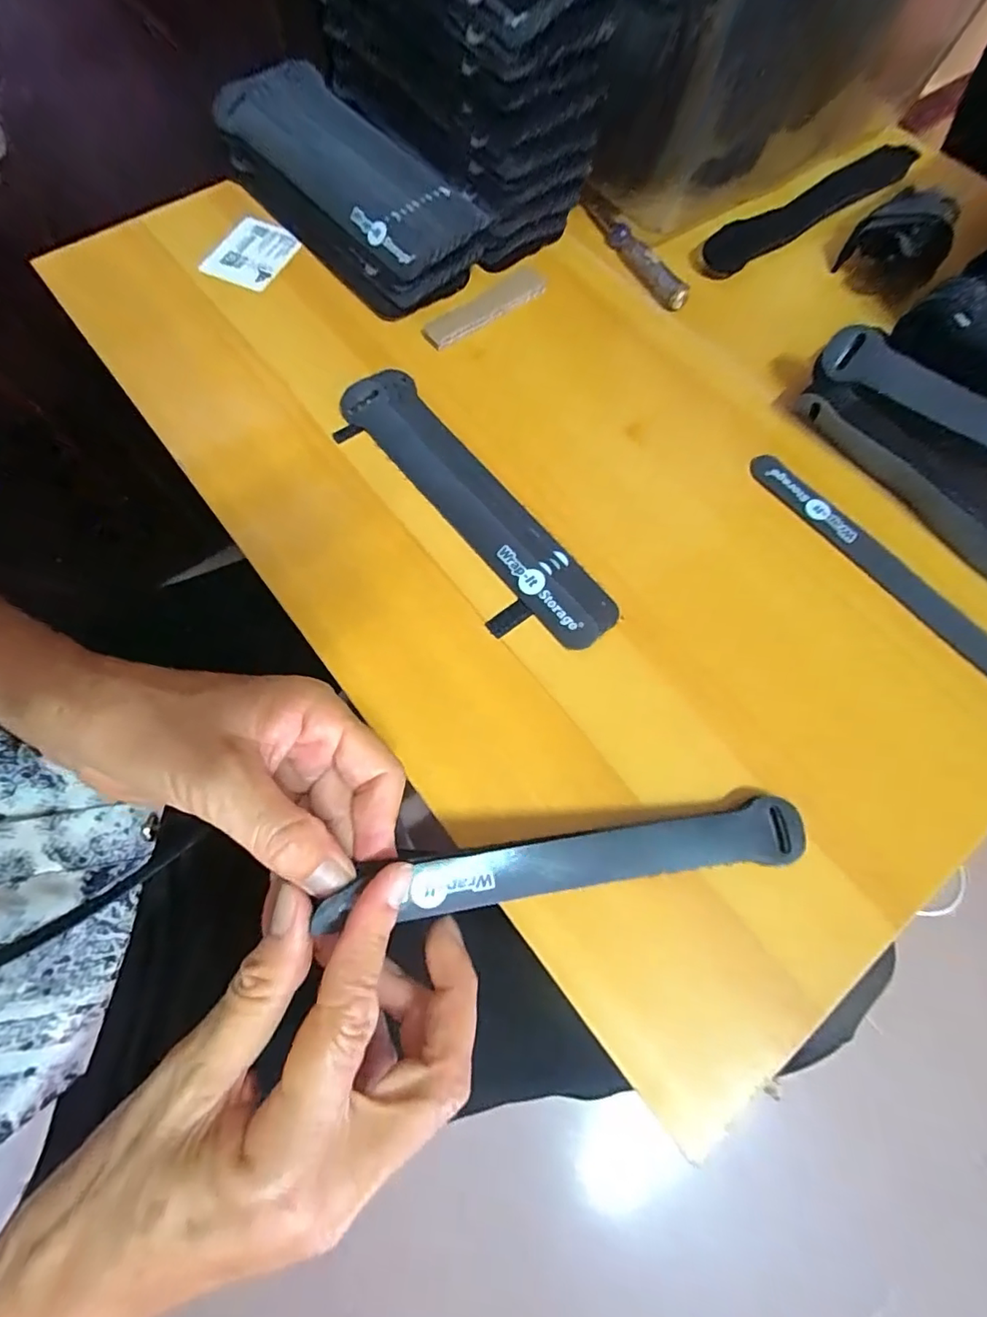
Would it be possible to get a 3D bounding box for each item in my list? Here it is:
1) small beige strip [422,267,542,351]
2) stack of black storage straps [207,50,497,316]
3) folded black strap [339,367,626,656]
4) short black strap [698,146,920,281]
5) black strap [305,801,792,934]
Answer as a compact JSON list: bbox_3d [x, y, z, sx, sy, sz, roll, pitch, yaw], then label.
[{"bbox_3d":[-0.006,-0.225,0.348,0.091,0.004,0.026,-38,74,-16],"label":"small beige strip"},{"bbox_3d":[-0.095,-0.312,0.361,0.084,0.044,0.211,-38,74,-16],"label":"stack of black storage straps"},{"bbox_3d":[-0.017,-0.082,0.290,0.054,0.007,0.201,-35,73,-15],"label":"folded black strap"},{"bbox_3d":[0.232,-0.326,0.388,0.207,0.015,0.029,-32,72,-14],"label":"short black strap"},{"bbox_3d":[0.038,0.079,0.212,0.197,0.007,0.024,-2,85,-14],"label":"black strap"}]

